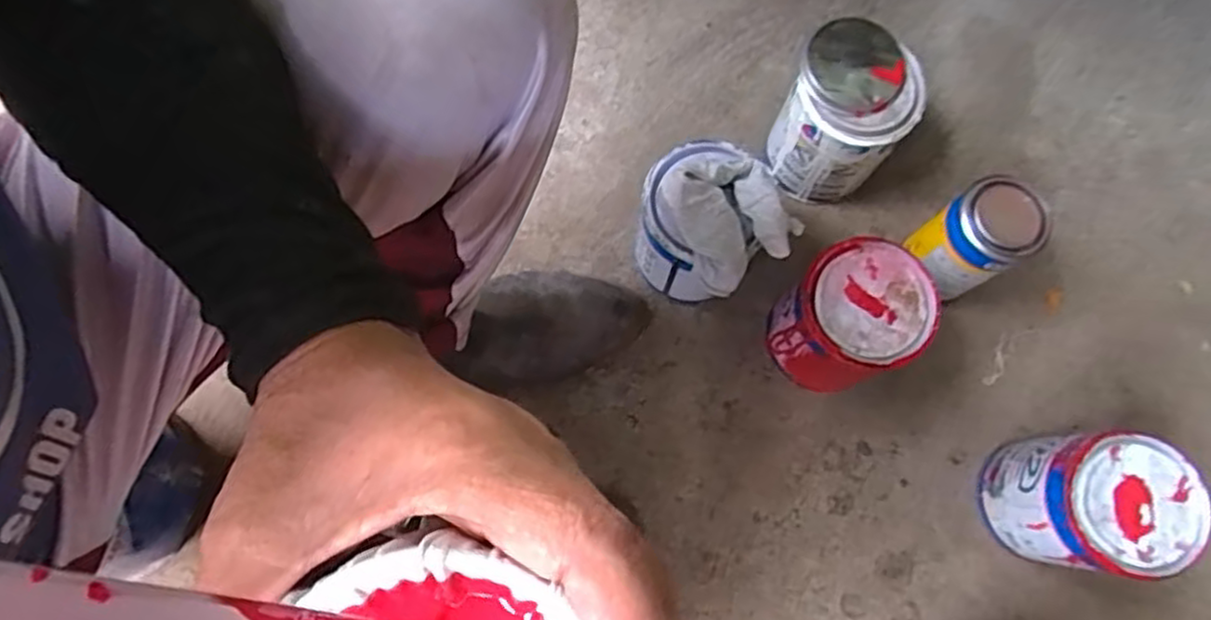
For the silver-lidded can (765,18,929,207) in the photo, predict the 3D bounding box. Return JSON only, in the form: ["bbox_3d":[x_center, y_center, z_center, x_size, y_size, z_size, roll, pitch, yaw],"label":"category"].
[{"bbox_3d":[0.211,-0.171,0.666,0.102,0.153,0.100,0,76,-2],"label":"silver-lidded can"}]

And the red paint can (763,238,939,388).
[{"bbox_3d":[0.202,0.011,0.627,0.102,0.132,0.098,0,76,-2],"label":"red paint can"}]

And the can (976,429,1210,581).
[{"bbox_3d":[0.385,0.157,0.595,0.104,0.136,0.097,0,76,-2],"label":"can"}]

